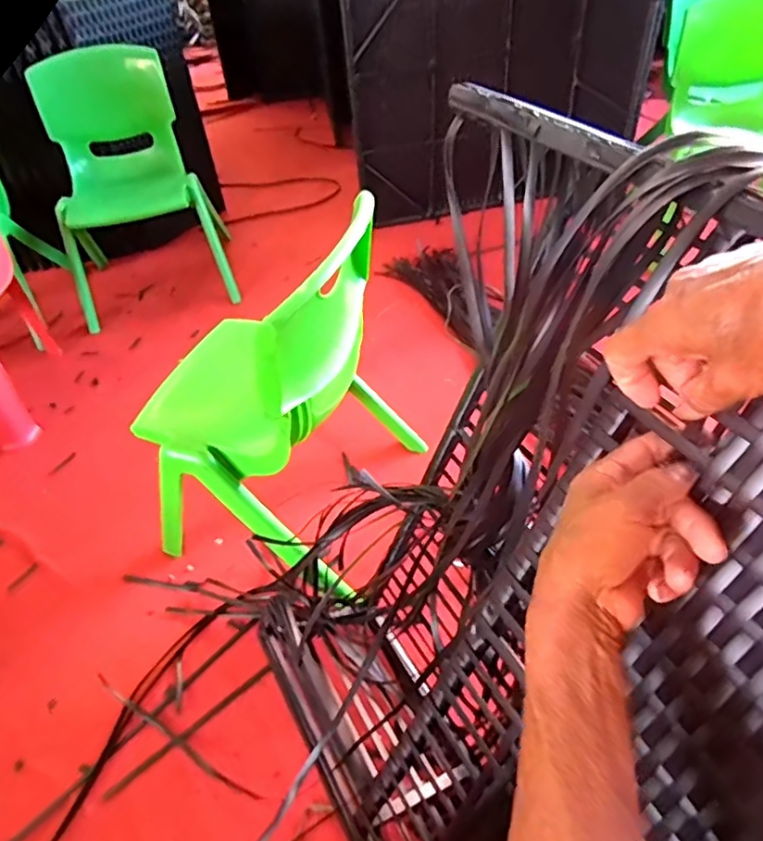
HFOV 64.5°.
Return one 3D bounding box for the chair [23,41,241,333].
[{"bbox_3d":[-0.593,-0.557,1.414,0.357,0.475,0.303,-16,45,-10],"label":"chair"}]

